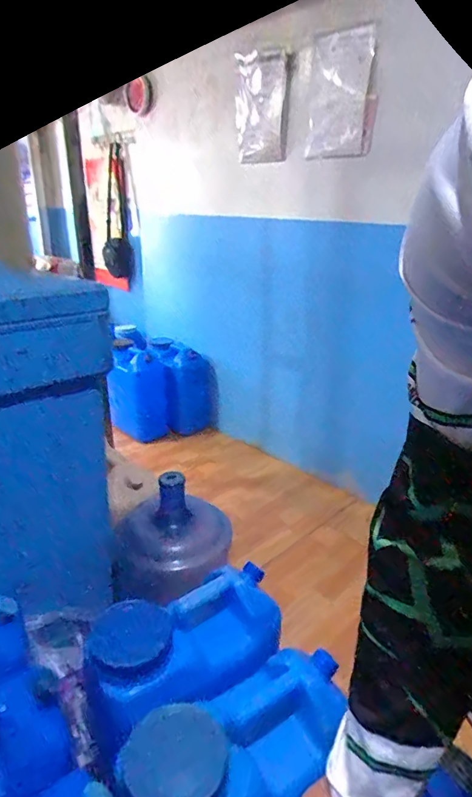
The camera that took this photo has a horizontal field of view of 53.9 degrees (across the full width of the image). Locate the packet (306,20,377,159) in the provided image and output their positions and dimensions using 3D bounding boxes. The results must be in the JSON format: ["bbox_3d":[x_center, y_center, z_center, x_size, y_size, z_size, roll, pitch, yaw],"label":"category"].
[{"bbox_3d":[0.309,-0.886,1.363,0.215,0.316,0.037,22,40,32],"label":"packet"}]

